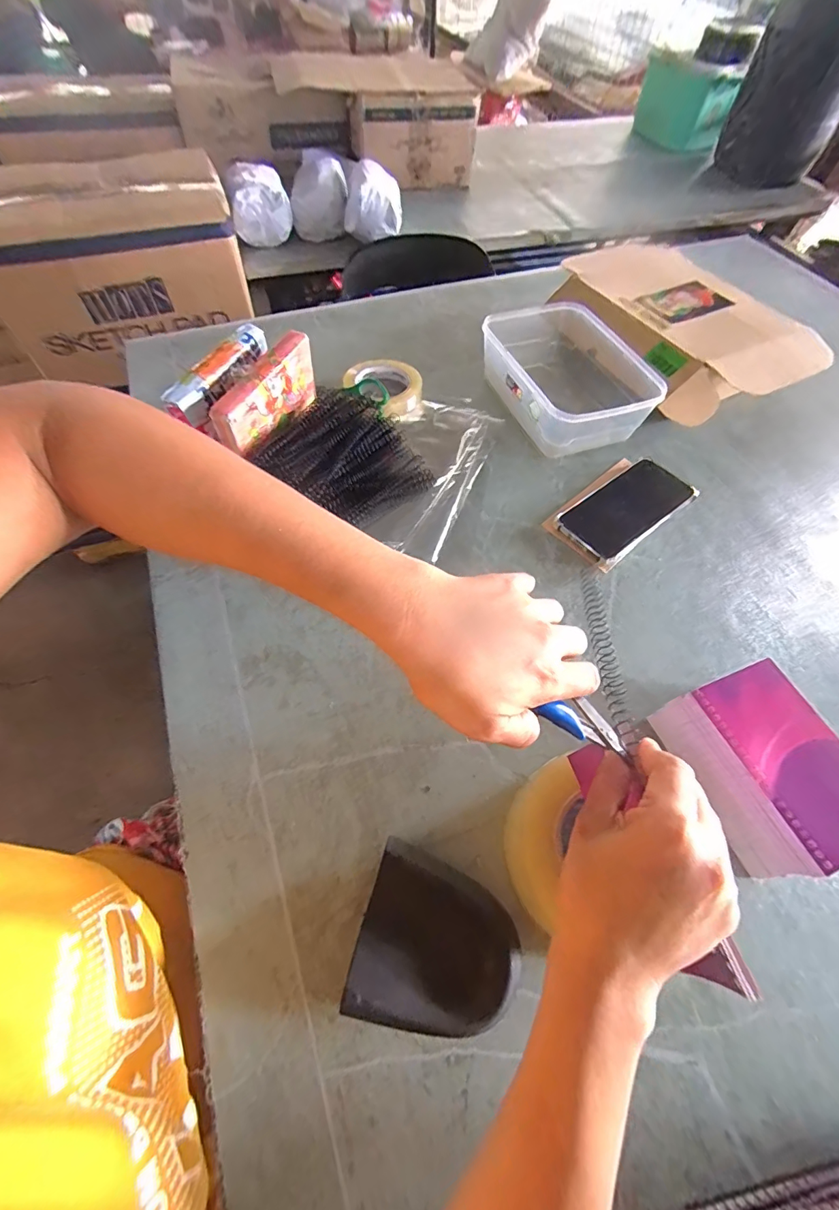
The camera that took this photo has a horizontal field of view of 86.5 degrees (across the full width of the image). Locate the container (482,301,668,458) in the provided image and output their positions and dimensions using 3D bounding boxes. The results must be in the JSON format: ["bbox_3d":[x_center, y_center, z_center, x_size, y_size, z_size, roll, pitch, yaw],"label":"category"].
[{"bbox_3d":[0.196,-0.305,0.594,0.179,0.069,0.253,-16,60,-12],"label":"container"}]

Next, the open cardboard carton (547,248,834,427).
[{"bbox_3d":[0.359,-0.396,0.651,0.216,0.082,0.360,-20,61,-14],"label":"open cardboard carton"}]

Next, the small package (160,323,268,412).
[{"bbox_3d":[-0.206,-0.245,0.456,0.030,0.017,0.137,23,62,12],"label":"small package"}]

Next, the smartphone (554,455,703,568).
[{"bbox_3d":[0.234,-0.110,0.506,0.161,0.010,0.079,-36,65,-17],"label":"smartphone"}]

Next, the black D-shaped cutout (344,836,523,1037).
[{"bbox_3d":[0.012,0.229,0.301,0.102,0.041,0.096,15,58,7],"label":"black D-shaped cutout"}]

